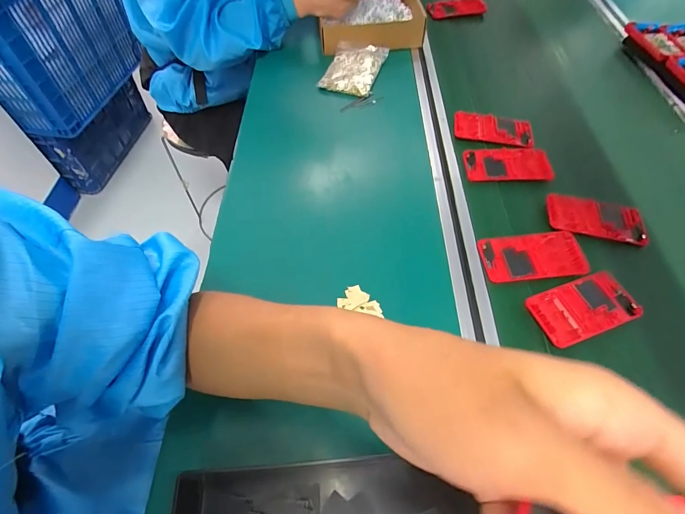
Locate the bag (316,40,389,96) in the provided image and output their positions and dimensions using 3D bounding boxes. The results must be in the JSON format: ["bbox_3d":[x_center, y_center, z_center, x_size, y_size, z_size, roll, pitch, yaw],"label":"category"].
[{"bbox_3d":[0.020,-0.351,0.656,0.093,0.028,0.144,16,57,9],"label":"bag"}]

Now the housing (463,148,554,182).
[{"bbox_3d":[0.243,-0.139,0.529,0.123,0.008,0.068,-2,56,-3],"label":"housing"}]

